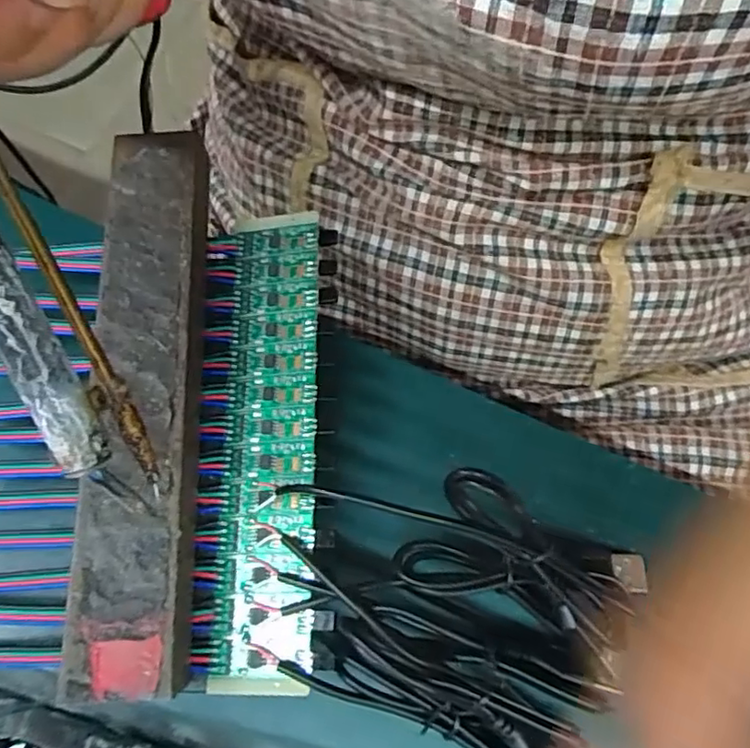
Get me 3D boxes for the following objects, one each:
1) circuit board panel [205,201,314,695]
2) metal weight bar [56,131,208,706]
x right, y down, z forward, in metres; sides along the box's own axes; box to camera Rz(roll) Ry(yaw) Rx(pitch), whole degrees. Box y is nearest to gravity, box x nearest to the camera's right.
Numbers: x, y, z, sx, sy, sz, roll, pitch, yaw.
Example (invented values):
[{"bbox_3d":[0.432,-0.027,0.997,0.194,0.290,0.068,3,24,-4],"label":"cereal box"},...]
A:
[{"bbox_3d":[-0.037,0.018,0.210,0.036,0.007,0.162,-3,71,-1],"label":"circuit board panel"},{"bbox_3d":[-0.075,0.003,0.206,0.035,0.020,0.187,-3,71,-1],"label":"metal weight bar"}]

